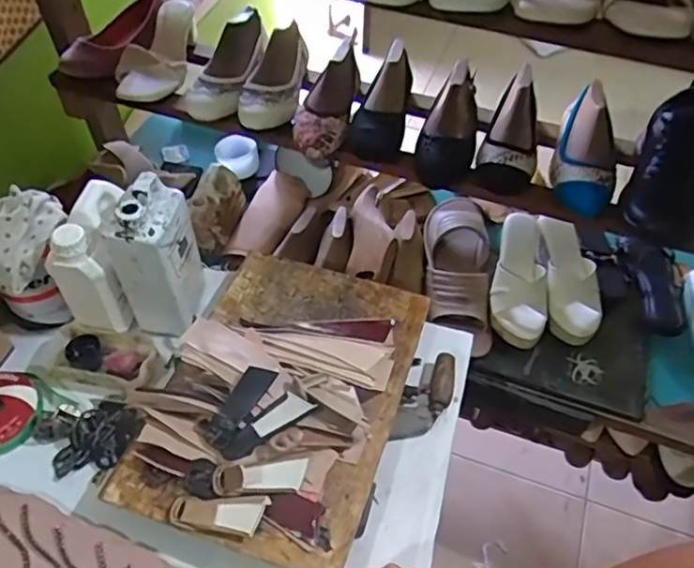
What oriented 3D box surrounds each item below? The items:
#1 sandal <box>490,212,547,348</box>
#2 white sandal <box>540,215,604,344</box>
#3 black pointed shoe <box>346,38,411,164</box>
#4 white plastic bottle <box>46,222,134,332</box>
[{"bbox_3d":[0.272,-0.007,0.966,0.084,0.068,0.216,8,51,4],"label":"sandal"},{"bbox_3d":[0.353,-0.003,0.973,0.087,0.087,0.203,4,51,2],"label":"white sandal"},{"bbox_3d":[0.059,-0.262,0.887,0.072,0.061,0.199,17,70,10],"label":"black pointed shoe"},{"bbox_3d":[-0.305,-0.004,0.723,0.074,0.139,0.045,6,51,3],"label":"white plastic bottle"}]

